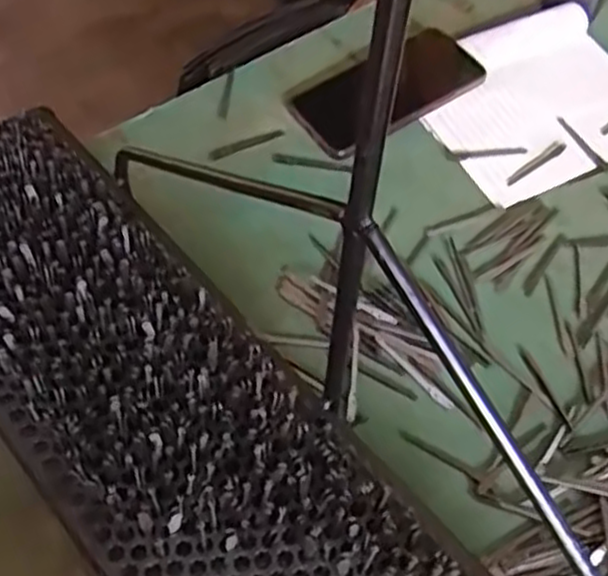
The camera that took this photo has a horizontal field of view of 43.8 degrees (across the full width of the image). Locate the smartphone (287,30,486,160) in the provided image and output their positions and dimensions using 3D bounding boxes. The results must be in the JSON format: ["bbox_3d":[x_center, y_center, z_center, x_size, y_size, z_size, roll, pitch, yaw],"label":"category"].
[{"bbox_3d":[0.074,-0.169,0.640,0.157,0.014,0.079,-29,62,-20],"label":"smartphone"}]

